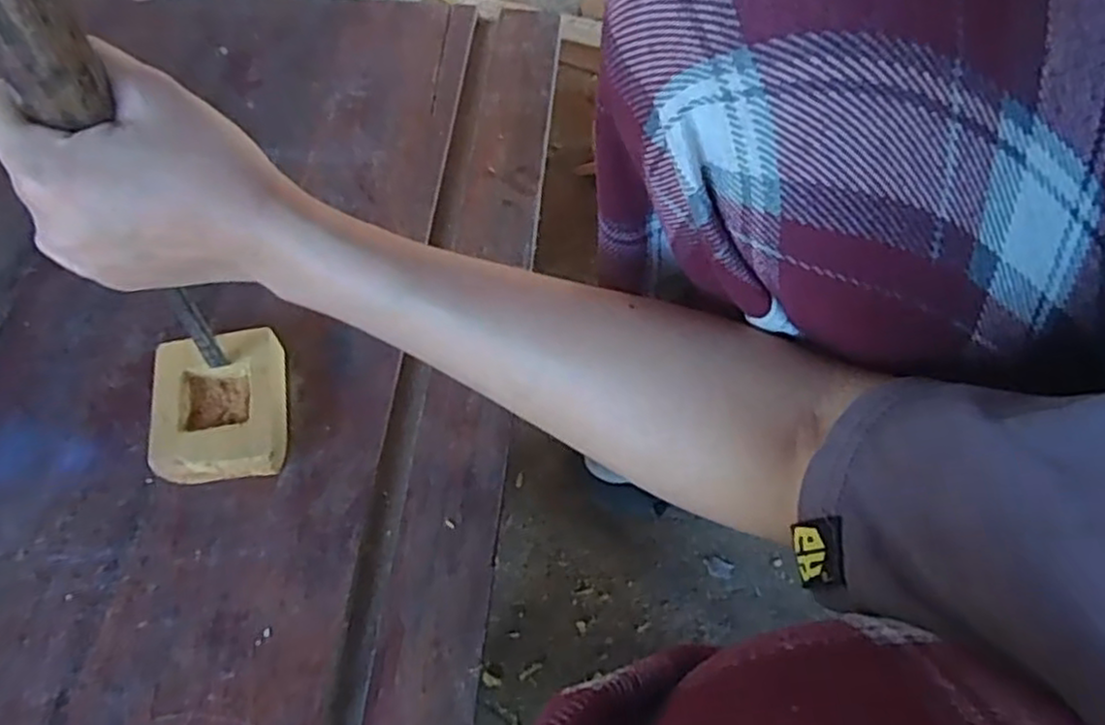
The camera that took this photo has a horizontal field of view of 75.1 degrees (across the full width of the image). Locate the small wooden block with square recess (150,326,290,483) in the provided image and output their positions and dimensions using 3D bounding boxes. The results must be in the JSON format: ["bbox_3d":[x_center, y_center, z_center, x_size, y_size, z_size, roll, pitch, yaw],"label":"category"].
[{"bbox_3d":[-0.185,0.026,0.411,0.068,0.033,0.085,-11,61,-6],"label":"small wooden block with square recess"}]

